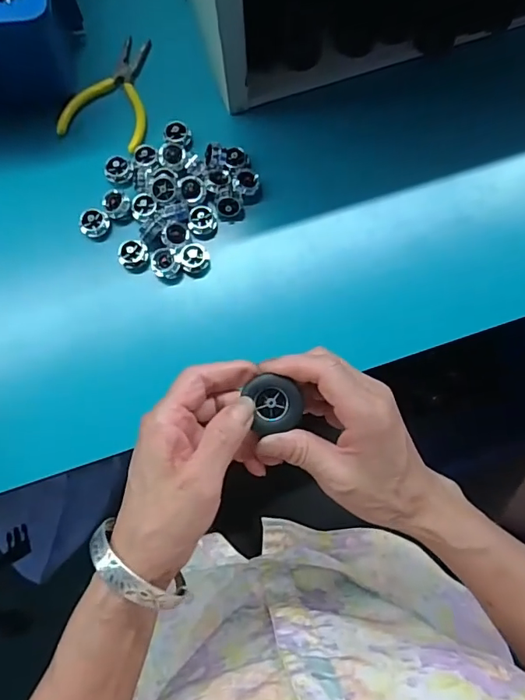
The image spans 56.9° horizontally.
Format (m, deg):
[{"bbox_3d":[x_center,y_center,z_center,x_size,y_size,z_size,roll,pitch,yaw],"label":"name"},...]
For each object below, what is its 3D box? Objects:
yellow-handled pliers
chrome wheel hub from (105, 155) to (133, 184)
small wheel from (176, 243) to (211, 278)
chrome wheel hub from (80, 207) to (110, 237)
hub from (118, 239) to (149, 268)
[{"bbox_3d":[-0.135,-0.247,0.460,0.078,0.011,0.118,20,83,2],"label":"yellow-handled pliers"},{"bbox_3d":[-0.131,-0.162,0.443,0.023,0.015,0.026,-36,85,-4],"label":"chrome wheel hub"},{"bbox_3d":[-0.060,-0.079,0.426,0.027,0.017,0.027,0,83,0],"label":"small wheel"},{"bbox_3d":[-0.150,-0.112,0.436,0.024,0.020,0.024,0,83,0],"label":"chrome wheel hub"},{"bbox_3d":[-0.112,-0.083,0.429,0.025,0.020,0.023,4,83,0],"label":"hub"}]

